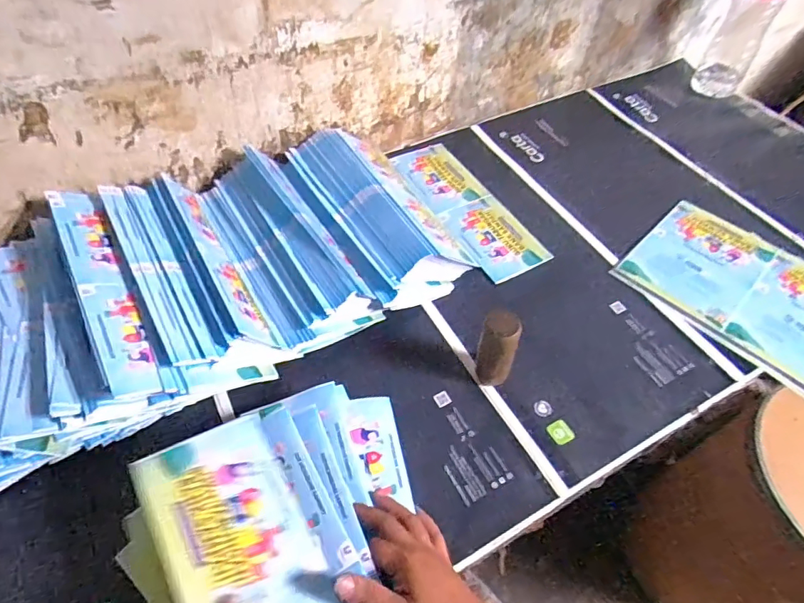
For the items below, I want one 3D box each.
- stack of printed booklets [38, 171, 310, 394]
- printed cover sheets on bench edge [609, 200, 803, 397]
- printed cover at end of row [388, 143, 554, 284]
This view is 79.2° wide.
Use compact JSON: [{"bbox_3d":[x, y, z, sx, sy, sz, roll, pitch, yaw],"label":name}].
[{"bbox_3d":[-0.285,-0.027,0.589,0.166,0.088,0.326,-27,58,-21],"label":"stack of printed booklets"},{"bbox_3d":[0.484,-0.020,0.675,0.304,0.017,0.221,39,60,24],"label":"printed cover sheets on bench edge"},{"bbox_3d":[0.099,-0.155,0.768,0.114,0.010,0.308,-25,58,-20],"label":"printed cover at end of row"}]

